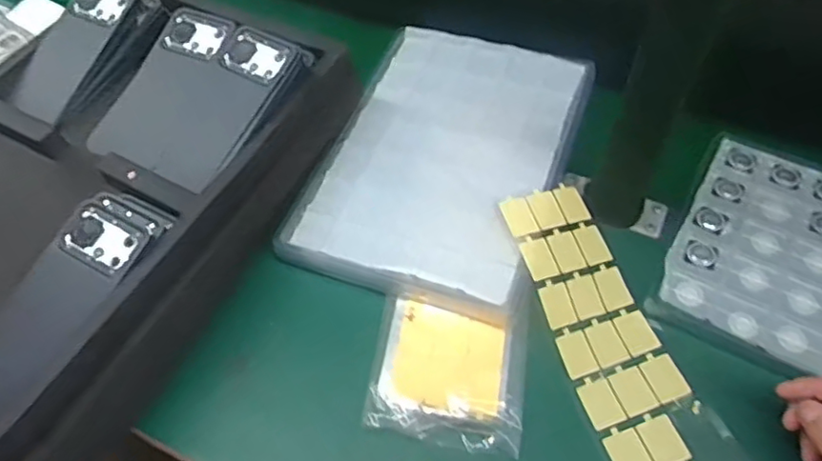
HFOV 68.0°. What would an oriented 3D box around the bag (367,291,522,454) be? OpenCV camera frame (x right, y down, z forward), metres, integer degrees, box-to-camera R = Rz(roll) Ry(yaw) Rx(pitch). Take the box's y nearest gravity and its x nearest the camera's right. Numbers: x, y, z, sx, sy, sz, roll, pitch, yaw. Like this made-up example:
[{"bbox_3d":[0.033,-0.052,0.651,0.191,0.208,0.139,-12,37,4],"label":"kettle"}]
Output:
[{"bbox_3d":[0.028,0.108,0.487,0.115,0.012,0.119,3,57,5],"label":"bag"}]

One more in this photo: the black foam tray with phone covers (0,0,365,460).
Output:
[{"bbox_3d":[-0.286,-0.053,0.547,0.307,0.108,0.420,24,61,18],"label":"black foam tray with phone covers"}]

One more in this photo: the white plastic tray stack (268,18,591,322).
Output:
[{"bbox_3d":[0.035,-0.080,0.601,0.221,0.030,0.317,18,60,14],"label":"white plastic tray stack"}]

